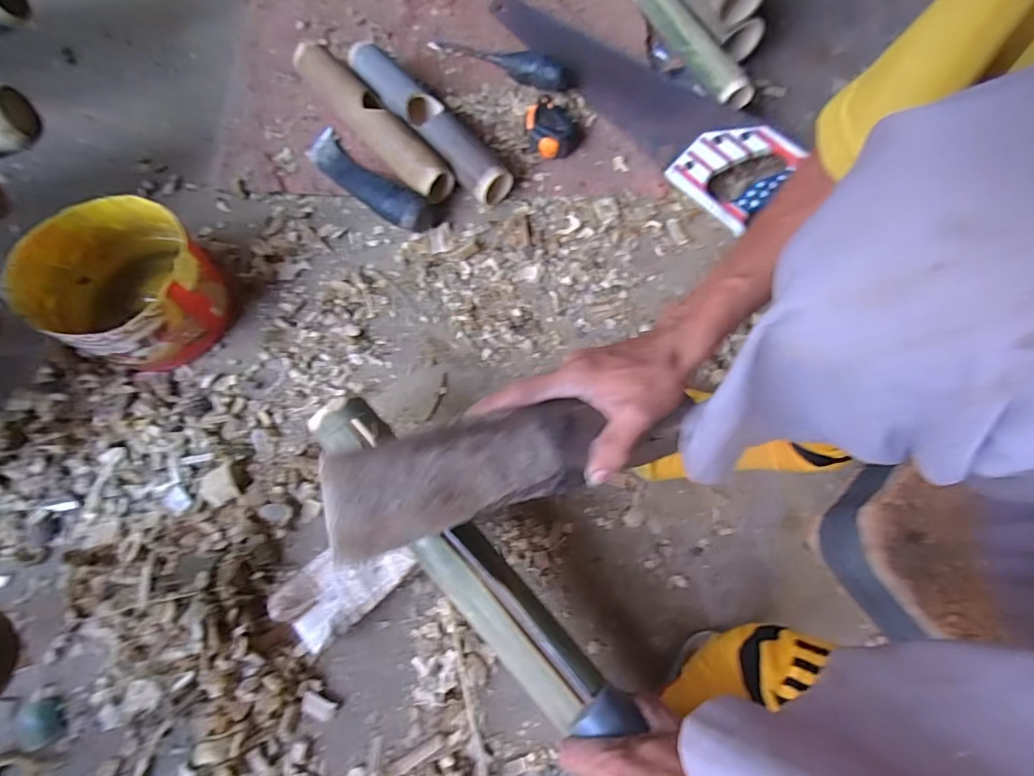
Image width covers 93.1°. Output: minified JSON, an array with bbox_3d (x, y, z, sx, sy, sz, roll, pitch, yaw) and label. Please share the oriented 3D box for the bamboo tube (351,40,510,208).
[{"bbox_3d":[-0.111,-0.337,0.617,0.057,0.057,0.277,-41,77,-15],"label":"bamboo tube"}]

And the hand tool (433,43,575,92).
[{"bbox_3d":[-0.024,-0.456,0.668,0.217,0.041,0.040,25,72,7],"label":"hand tool"}]

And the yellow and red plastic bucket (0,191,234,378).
[{"bbox_3d":[-0.398,-0.105,0.509,0.156,0.092,0.149,1,70,-2],"label":"yellow and red plastic bucket"}]

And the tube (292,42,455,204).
[{"bbox_3d":[-0.183,-0.339,0.617,0.048,0.053,0.279,-39,76,-14],"label":"tube"}]

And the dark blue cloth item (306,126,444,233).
[{"bbox_3d":[-0.180,-0.260,0.599,0.217,0.038,0.054,40,74,11],"label":"dark blue cloth item"}]

